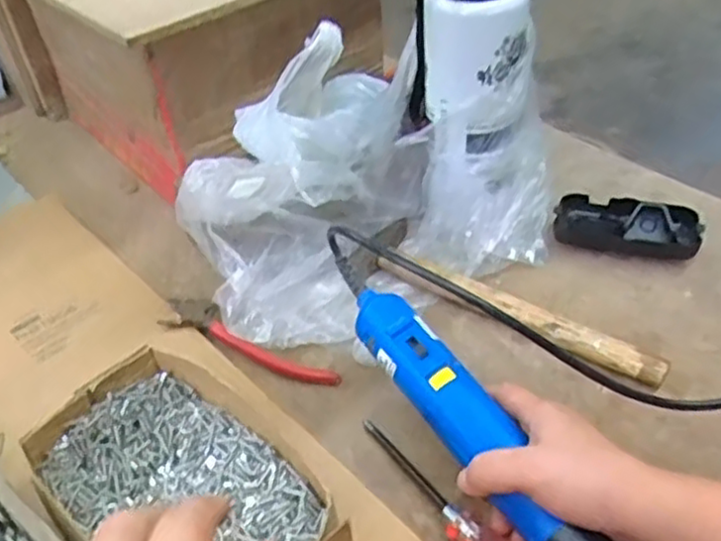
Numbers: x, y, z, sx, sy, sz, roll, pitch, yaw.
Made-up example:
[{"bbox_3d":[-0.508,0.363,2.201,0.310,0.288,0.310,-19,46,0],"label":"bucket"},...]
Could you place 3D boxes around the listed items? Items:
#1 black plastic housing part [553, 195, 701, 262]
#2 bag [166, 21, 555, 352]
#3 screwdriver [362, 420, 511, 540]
[{"bbox_3d":[0.216,-0.034,0.583,0.109,0.034,0.051,15,45,21],"label":"black plastic housing part"},{"bbox_3d":[0.003,-0.076,0.553,0.277,0.149,0.167,-21,44,-18],"label":"bag"},{"bbox_3d":[0.045,0.133,0.424,0.027,0.017,0.135,-27,46,-24],"label":"screwdriver"}]

